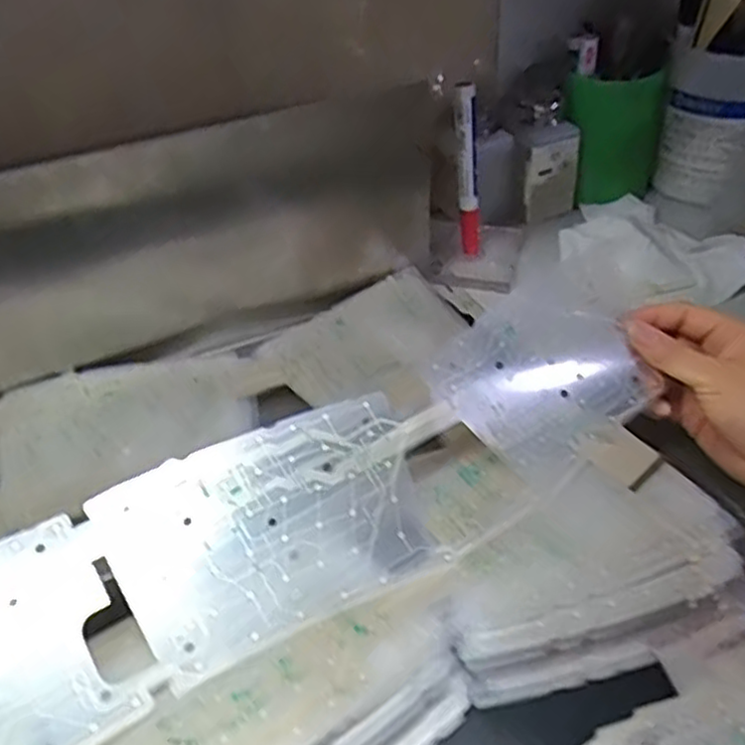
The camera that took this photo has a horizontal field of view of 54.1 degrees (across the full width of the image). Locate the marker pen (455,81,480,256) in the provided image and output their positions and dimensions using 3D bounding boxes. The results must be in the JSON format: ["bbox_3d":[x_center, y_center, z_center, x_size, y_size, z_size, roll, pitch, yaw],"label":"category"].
[{"bbox_3d":[0.076,-0.155,0.578,0.020,0.142,0.019,1,41,6],"label":"marker pen"}]

